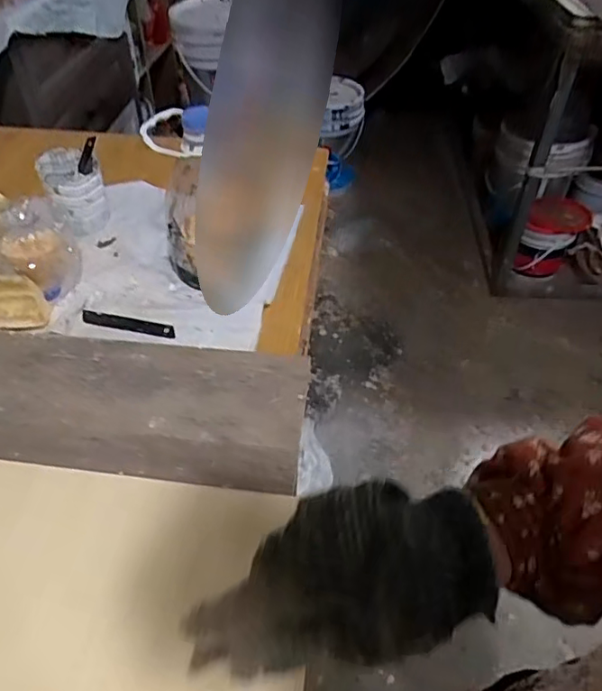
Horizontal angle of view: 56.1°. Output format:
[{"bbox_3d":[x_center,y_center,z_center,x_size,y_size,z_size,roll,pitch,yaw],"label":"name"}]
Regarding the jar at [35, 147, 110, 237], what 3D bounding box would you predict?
[{"bbox_3d":[-0.255,-0.173,0.643,0.063,0.075,0.067,-23,49,-18],"label":"jar"}]

